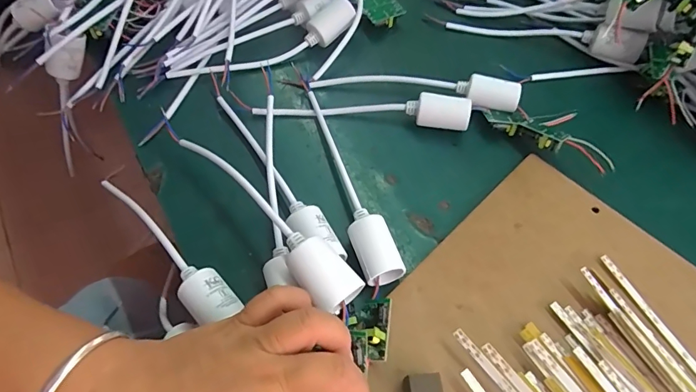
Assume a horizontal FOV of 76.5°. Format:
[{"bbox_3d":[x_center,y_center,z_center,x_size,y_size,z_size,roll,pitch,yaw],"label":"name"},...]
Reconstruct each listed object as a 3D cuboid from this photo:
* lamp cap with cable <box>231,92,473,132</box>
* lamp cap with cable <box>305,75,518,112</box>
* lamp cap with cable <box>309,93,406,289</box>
[{"bbox_3d":[0.005,-0.076,0.376,0.196,0.025,0.022,5,59,2],"label":"lamp cap with cable"},{"bbox_3d":[0.057,-0.099,0.388,0.182,0.023,0.027,12,59,7],"label":"lamp cap with cable"},{"bbox_3d":[-0.007,-0.016,0.341,0.028,0.023,0.180,-18,61,-11],"label":"lamp cap with cable"}]

